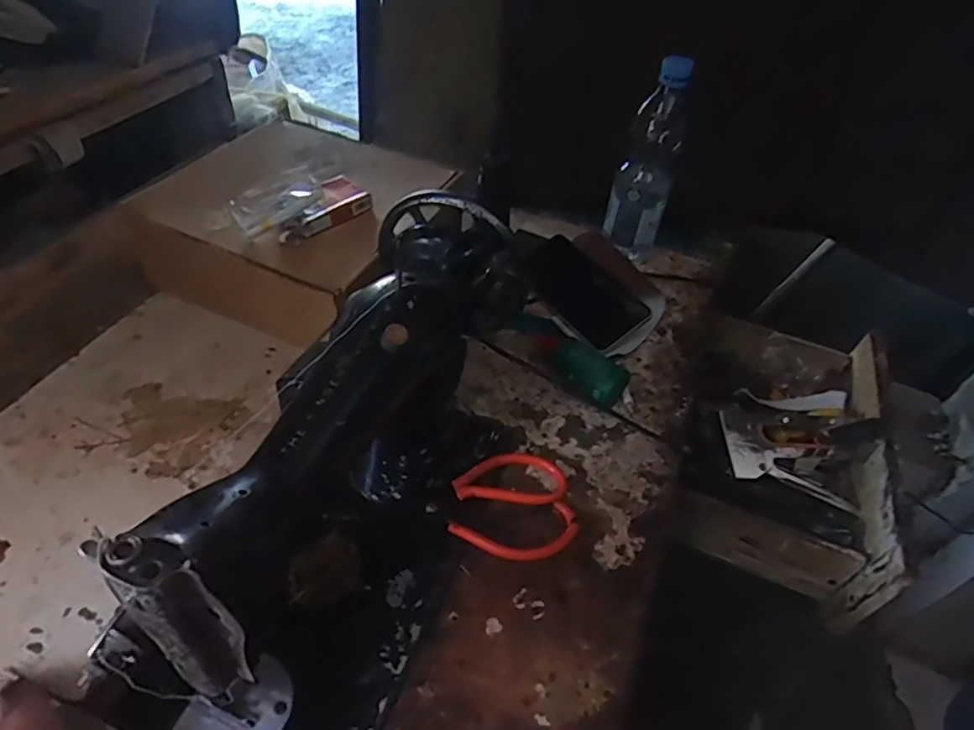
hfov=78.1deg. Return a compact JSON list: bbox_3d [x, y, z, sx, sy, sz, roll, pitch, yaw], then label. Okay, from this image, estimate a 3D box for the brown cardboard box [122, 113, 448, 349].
[{"bbox_3d":[-0.196,-0.161,0.677,0.249,0.119,0.253,21,47,13],"label":"brown cardboard box"}]

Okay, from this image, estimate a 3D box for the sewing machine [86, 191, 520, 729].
[{"bbox_3d":[-0.089,0.064,0.417,0.148,0.210,0.348,21,46,11],"label":"sewing machine"}]

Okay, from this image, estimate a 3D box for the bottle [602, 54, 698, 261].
[{"bbox_3d":[0.188,-0.241,0.690,0.063,0.216,0.069,19,46,9],"label":"bottle"}]

